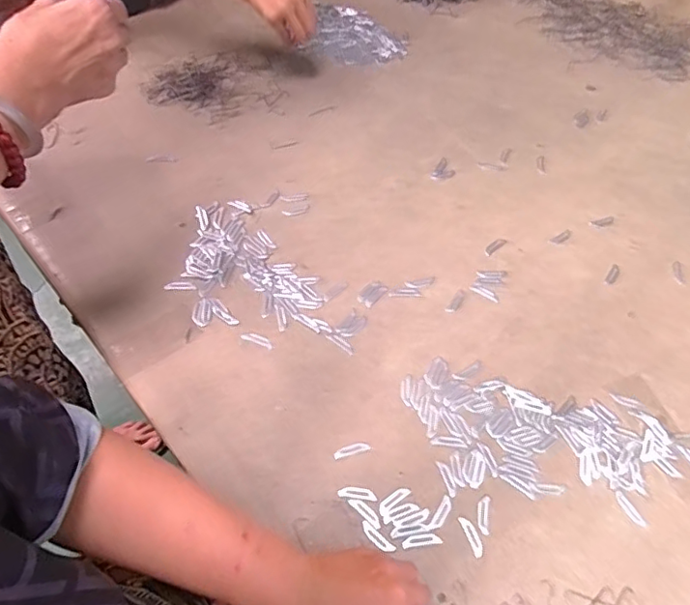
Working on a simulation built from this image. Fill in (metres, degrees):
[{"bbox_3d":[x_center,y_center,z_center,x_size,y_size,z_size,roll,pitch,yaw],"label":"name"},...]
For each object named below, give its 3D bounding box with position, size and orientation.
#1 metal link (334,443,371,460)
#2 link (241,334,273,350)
[{"bbox_3d":[0.007,0.143,0.542,0.035,0.004,0.010,-13,59,-12],"label":"metal link"},{"bbox_3d":[-0.093,0.039,0.594,0.035,0.004,0.012,19,57,8],"label":"link"}]

